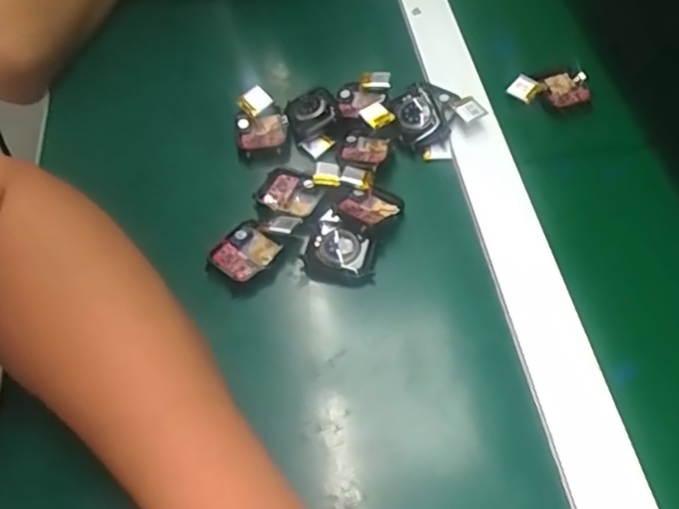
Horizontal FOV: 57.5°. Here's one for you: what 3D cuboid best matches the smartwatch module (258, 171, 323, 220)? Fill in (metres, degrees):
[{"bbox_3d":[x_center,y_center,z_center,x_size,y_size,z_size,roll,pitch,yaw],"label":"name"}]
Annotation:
[{"bbox_3d":[-0.033,-0.041,0.417,0.041,0.008,0.035,22,60,17],"label":"smartwatch module"}]

